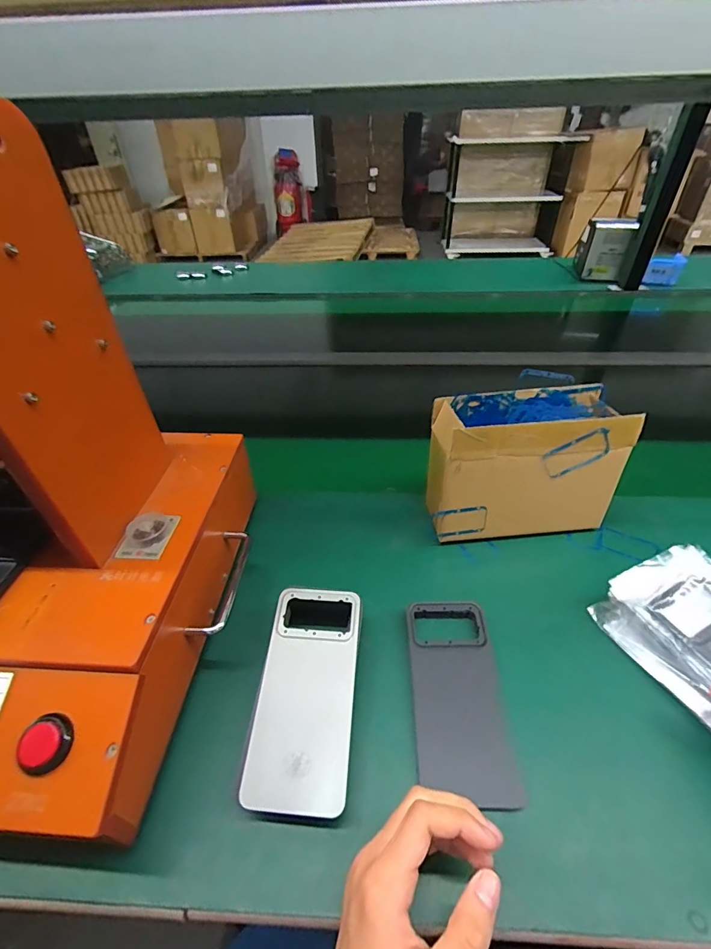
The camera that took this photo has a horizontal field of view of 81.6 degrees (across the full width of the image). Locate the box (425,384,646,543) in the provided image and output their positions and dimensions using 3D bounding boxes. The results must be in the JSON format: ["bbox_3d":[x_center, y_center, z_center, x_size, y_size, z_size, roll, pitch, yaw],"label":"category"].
[{"bbox_3d":[0.182,-0.012,0.462,0.191,0.156,0.088,-4,40,-3],"label":"box"}]

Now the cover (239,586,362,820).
[{"bbox_3d":[-0.037,0.168,0.330,0.074,0.006,0.160,3,52,5],"label":"cover"}]

